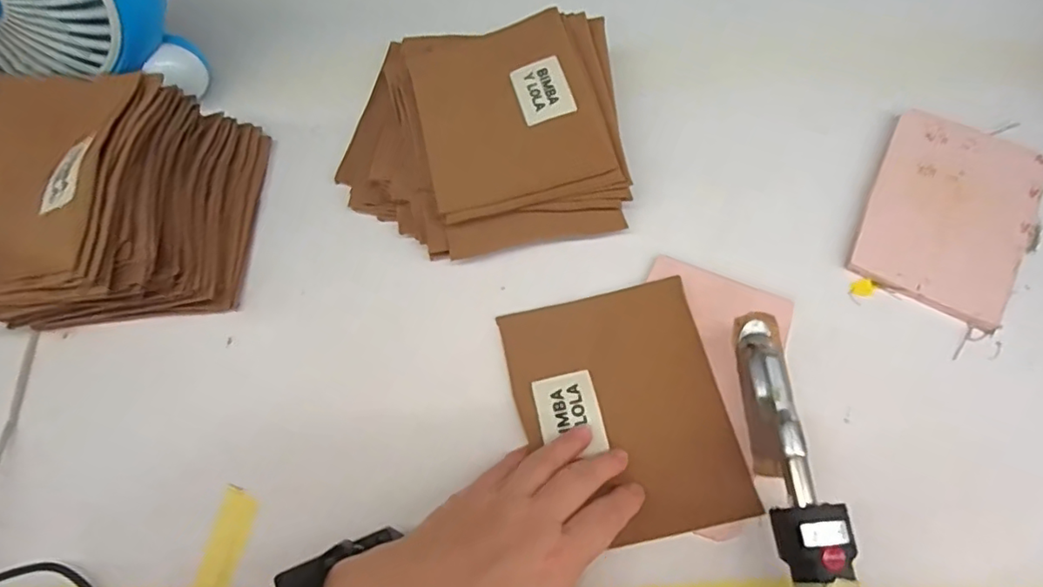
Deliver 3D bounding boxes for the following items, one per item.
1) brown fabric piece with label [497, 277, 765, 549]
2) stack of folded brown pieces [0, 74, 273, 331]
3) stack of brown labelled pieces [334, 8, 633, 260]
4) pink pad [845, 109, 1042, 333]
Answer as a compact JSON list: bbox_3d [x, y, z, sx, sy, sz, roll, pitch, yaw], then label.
[{"bbox_3d":[0.065,0.075,0.395,0.133,0.012,0.167,-10,62,-3],"label":"brown fabric piece with label"},{"bbox_3d":[-0.316,-0.068,0.441,0.189,0.090,0.179,-6,63,-1],"label":"stack of folded brown pieces"},{"bbox_3d":[-0.039,-0.138,0.483,0.227,0.058,0.226,-6,63,-1],"label":"stack of brown labelled pieces"},{"bbox_3d":[0.334,-0.067,0.457,0.113,0.012,0.184,28,68,15],"label":"pink pad"}]

